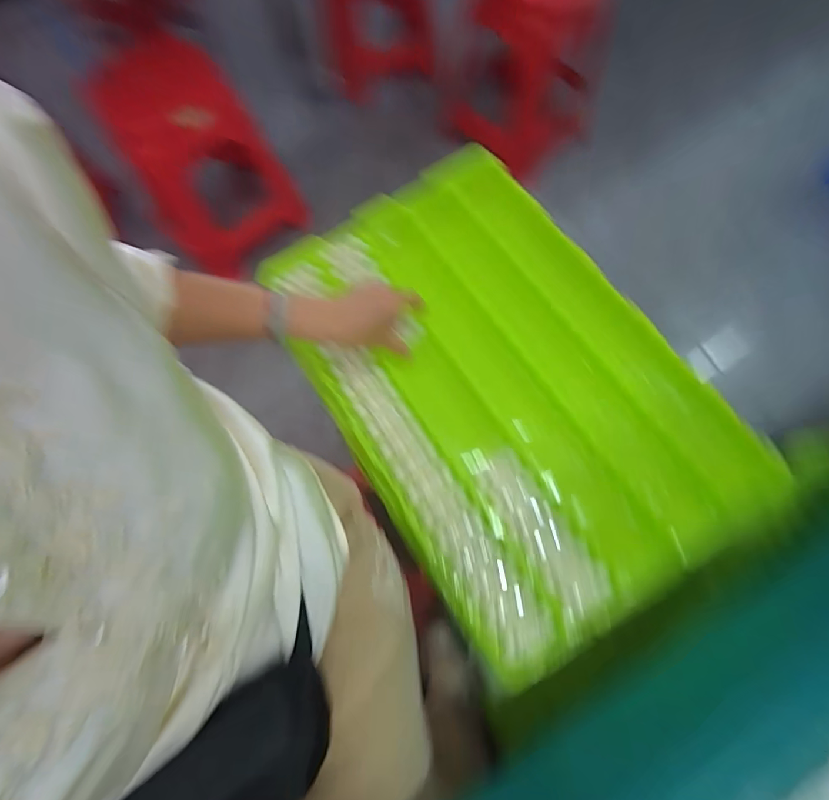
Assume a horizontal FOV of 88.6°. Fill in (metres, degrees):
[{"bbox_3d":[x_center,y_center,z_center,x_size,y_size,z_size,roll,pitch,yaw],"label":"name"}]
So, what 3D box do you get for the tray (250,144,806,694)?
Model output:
[{"bbox_3d":[0.099,-0.041,0.530,0.389,0.075,0.584,-31,71,-12],"label":"tray"}]

